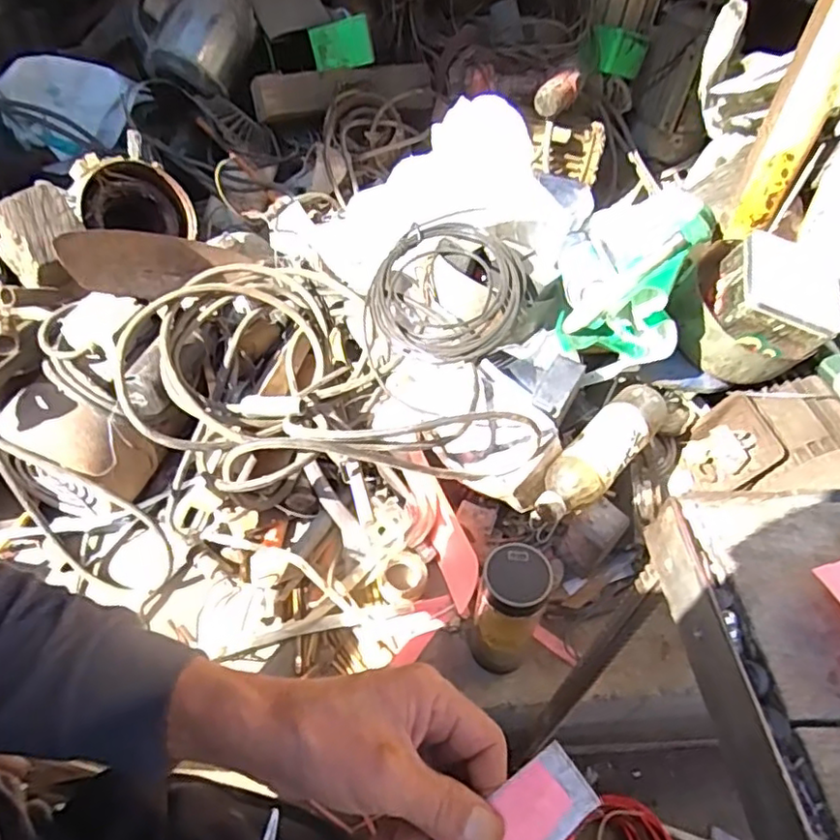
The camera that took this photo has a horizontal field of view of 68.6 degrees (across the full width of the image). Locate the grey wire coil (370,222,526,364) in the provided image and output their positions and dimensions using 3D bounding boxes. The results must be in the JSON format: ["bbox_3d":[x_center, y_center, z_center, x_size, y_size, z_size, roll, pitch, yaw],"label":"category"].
[{"bbox_3d":[0.033,-0.161,0.770,0.194,0.041,0.212,-6,65,10],"label":"grey wire coil"}]

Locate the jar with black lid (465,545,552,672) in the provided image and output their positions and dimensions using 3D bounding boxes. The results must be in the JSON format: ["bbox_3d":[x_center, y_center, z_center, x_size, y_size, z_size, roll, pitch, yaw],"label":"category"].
[{"bbox_3d":[0.088,0.201,0.636,0.063,0.181,0.061,2,49,-2],"label":"jar with black lid"}]

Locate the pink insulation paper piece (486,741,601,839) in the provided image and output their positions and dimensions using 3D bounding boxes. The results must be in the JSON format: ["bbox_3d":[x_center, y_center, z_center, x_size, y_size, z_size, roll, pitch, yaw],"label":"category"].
[{"bbox_3d":[0.039,0.197,0.290,0.093,0.004,0.034,-35,57,-7],"label":"pink insulation paper piece"}]

